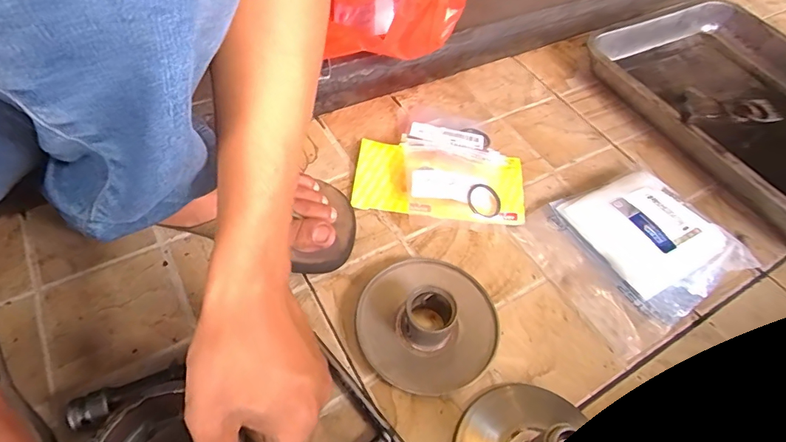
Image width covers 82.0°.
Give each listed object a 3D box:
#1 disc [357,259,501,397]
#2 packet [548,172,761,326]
[{"bbox_3d":[0.028,0.079,0.376,0.113,0.036,0.115,3,53,-4],"label":"disc"},{"bbox_3d":[0.257,0.015,0.446,0.142,0.038,0.147,-18,58,-18],"label":"packet"}]

